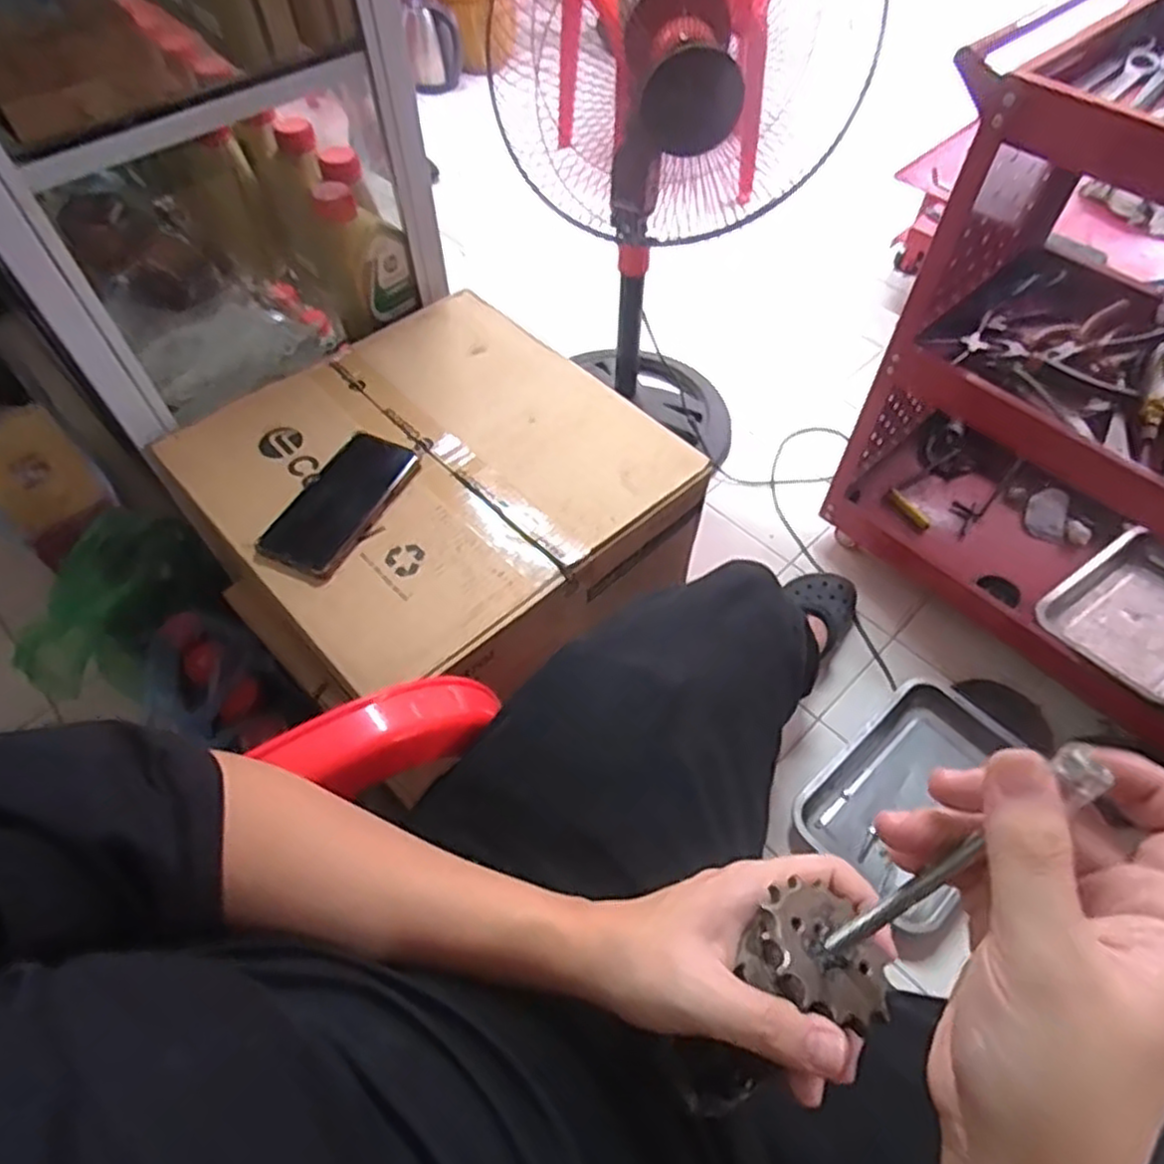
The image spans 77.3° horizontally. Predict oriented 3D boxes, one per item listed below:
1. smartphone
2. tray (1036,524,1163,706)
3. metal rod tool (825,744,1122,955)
[{"bbox_3d":[-0.226,-0.076,0.687,0.082,0.011,0.169,21,59,14],"label":"smartphone"},{"bbox_3d":[0.826,0.050,1.062,0.300,0.060,0.217,-32,62,-20],"label":"tray"},{"bbox_3d":[0.123,0.097,0.247,0.007,0.121,0.015,-7,48,-45],"label":"metal rod tool"}]

